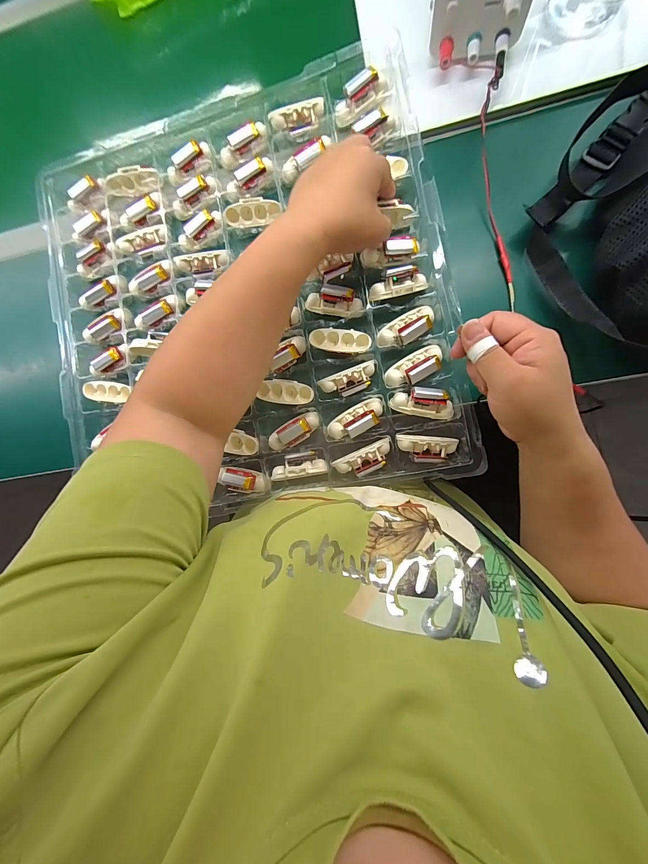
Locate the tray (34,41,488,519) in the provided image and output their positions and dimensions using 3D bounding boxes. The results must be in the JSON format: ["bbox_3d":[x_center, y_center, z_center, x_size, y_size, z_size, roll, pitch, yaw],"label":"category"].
[{"bbox_3d":[-0.093,-0.147,0.378,0.452,0.042,0.443,-10,86,8],"label":"tray"}]

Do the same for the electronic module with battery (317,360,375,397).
[{"bbox_3d":[0.027,-0.054,0.356,0.062,0.018,0.025,-19,84,-5],"label":"electronic module with battery"}]

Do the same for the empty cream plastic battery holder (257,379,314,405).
[{"bbox_3d":[-0.039,-0.044,0.368,0.056,0.014,0.025,6,88,9],"label":"empty cream plastic battery holder"}]

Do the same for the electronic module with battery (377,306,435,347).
[{"bbox_3d":[0.086,-0.111,0.346,0.064,0.013,0.031,-27,83,7],"label":"electronic module with battery"}]

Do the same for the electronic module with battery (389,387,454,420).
[{"bbox_3d":[0.102,-0.031,0.340,0.064,0.015,0.029,8,88,9],"label":"electronic module with battery"}]

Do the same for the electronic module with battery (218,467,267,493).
[{"bbox_3d":[-0.089,0.057,0.372,0.055,0.022,0.026,9,88,9],"label":"electronic module with battery"}]

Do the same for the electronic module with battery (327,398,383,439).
[{"bbox_3d":[0.034,-0.013,0.352,0.064,0.015,0.031,-29,83,6],"label":"electronic module with battery"}]

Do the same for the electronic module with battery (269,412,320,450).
[{"bbox_3d":[-0.034,-0.001,0.365,0.062,0.017,0.024,-37,82,5],"label":"electronic module with battery"}]

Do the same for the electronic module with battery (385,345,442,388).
[{"bbox_3d":[0.093,-0.068,0.342,0.062,0.014,0.032,-30,83,6],"label":"electronic module with battery"}]

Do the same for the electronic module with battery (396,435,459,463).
[{"bbox_3d":[0.106,0.017,0.338,0.063,0.014,0.027,7,88,-7],"label":"electronic module with battery"}]

